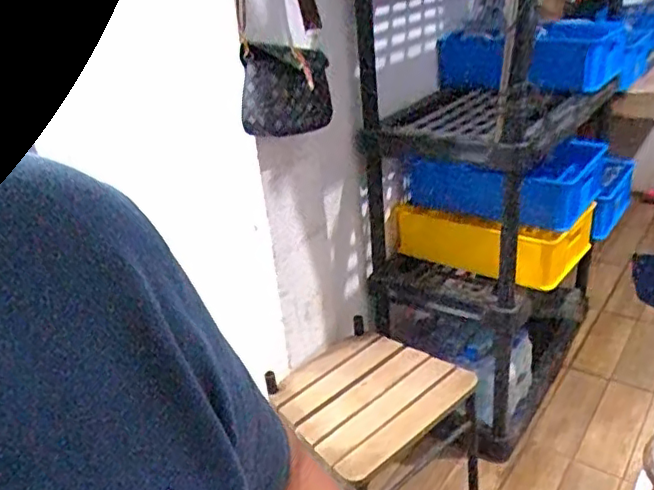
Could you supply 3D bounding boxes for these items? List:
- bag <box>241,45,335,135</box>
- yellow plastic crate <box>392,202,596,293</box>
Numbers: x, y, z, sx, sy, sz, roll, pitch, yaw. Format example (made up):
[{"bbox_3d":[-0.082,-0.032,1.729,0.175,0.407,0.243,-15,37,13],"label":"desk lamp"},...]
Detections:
[{"bbox_3d":[-0.082,-0.308,1.195,0.174,0.165,0.119,-7,26,-1],"label":"bag"},{"bbox_3d":[0.467,-0.039,1.749,0.494,0.166,0.315,13,32,34],"label":"yellow plastic crate"}]

